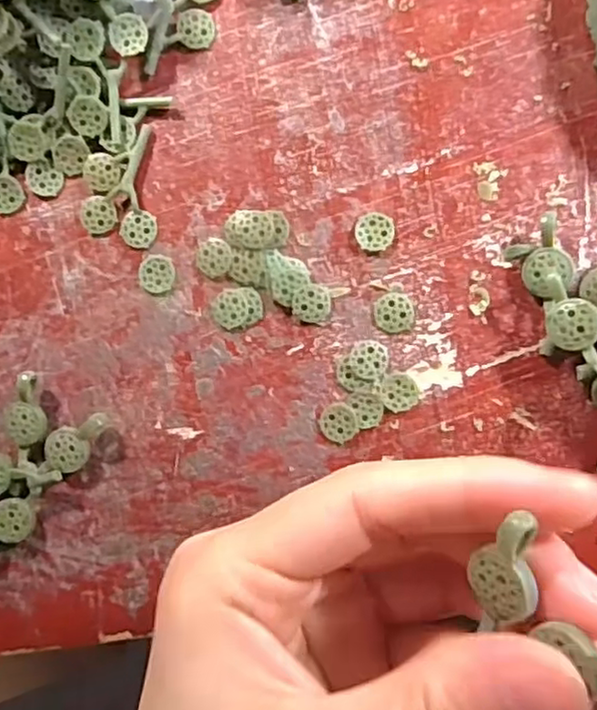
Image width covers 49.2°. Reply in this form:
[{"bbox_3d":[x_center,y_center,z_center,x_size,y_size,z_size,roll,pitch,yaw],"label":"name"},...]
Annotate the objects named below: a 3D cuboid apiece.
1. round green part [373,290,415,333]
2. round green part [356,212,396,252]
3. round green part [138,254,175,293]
[{"bbox_3d":[0.029,-0.013,0.195,0.012,0.004,0.012,0,92,6],"label":"round green part"},{"bbox_3d":[0.023,-0.037,0.196,0.011,0.004,0.011,0,92,8],"label":"round green part"},{"bbox_3d":[-0.045,-0.025,0.204,0.011,0.004,0.012,0,92,8],"label":"round green part"}]

